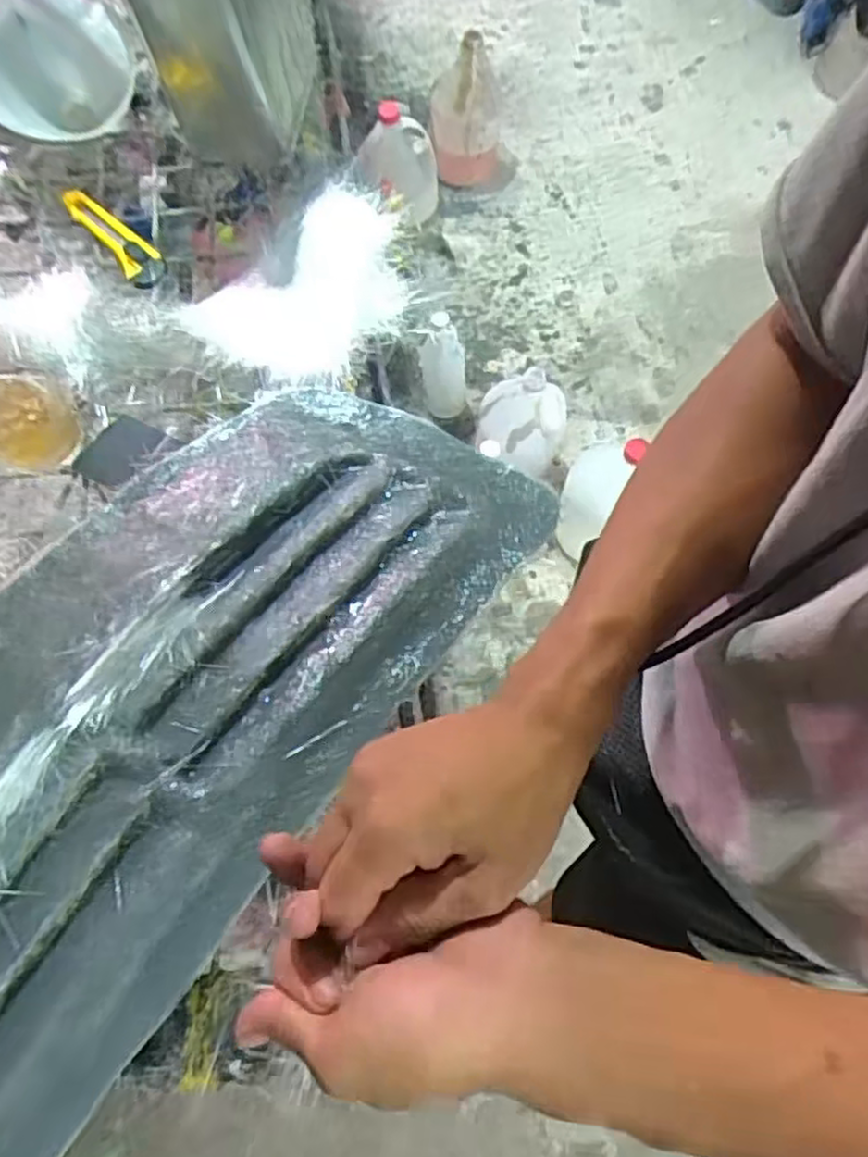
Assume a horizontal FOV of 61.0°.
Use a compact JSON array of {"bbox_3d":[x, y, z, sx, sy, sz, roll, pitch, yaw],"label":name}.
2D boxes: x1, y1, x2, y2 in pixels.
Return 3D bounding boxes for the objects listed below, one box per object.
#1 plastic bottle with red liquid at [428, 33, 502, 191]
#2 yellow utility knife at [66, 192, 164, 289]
[{"bbox_3d":[0.076,-0.969,1.538,0.160,0.290,0.133,5,72,0],"label":"plastic bottle with red liquid"},{"bbox_3d":[-0.301,-0.325,0.700,0.036,0.014,0.147,-39,77,-13],"label":"yellow utility knife"}]

